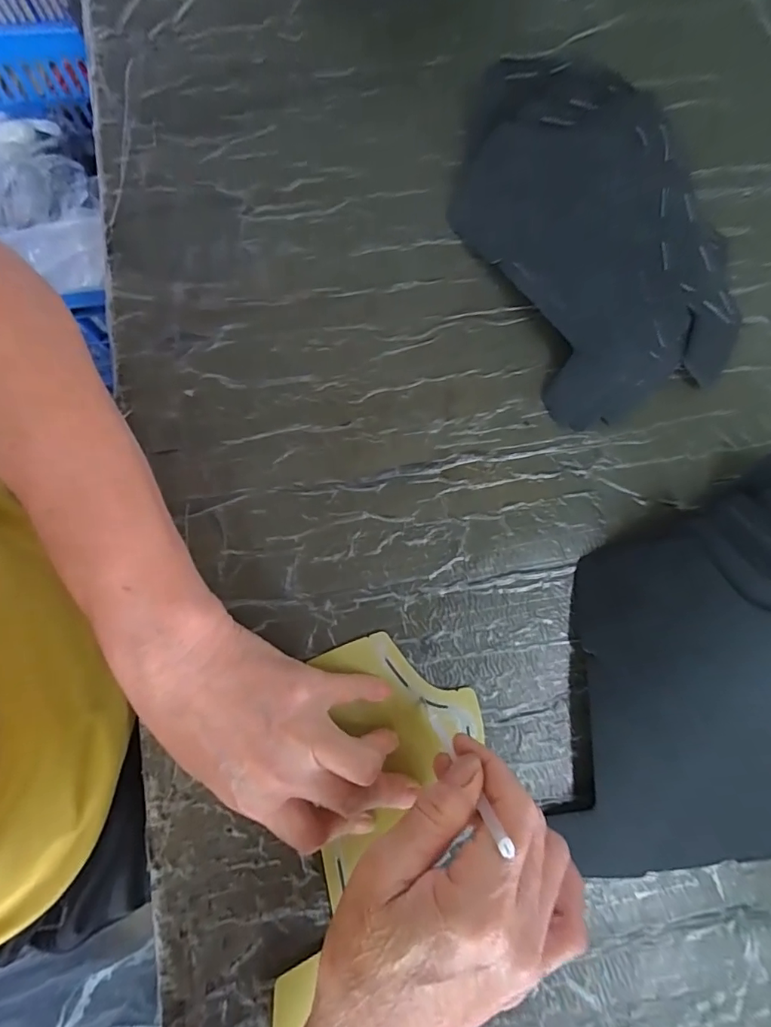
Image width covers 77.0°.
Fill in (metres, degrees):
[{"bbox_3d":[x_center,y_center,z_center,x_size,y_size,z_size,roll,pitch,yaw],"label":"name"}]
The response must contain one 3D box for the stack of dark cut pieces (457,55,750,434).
[{"bbox_3d":[0.138,-0.204,0.329,0.152,0.048,0.267,-22,80,-6],"label":"stack of dark cut pieces"}]

